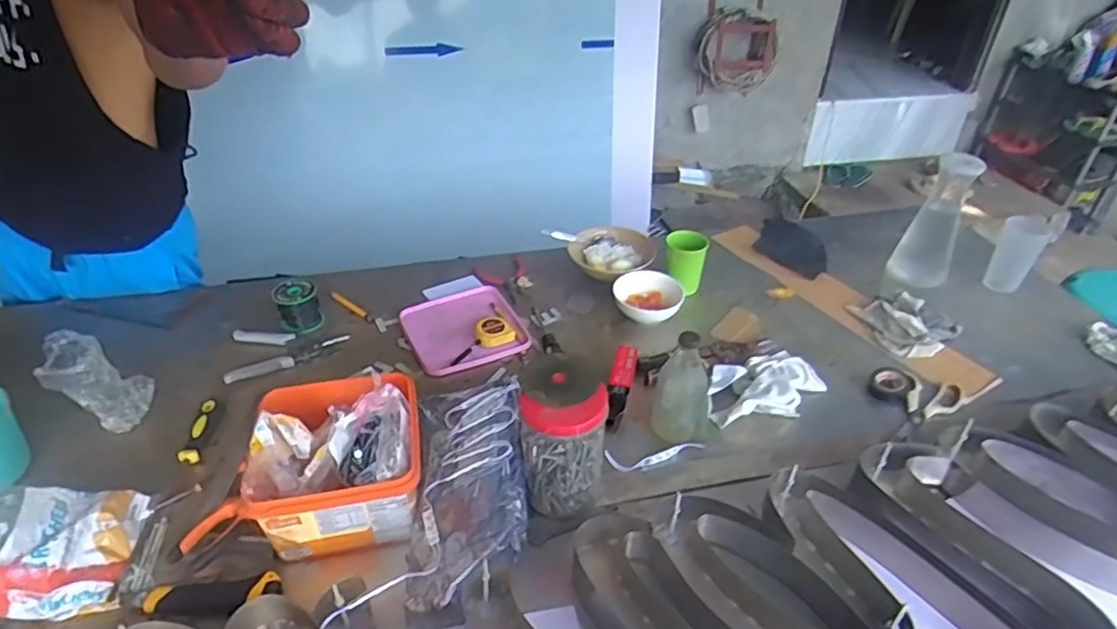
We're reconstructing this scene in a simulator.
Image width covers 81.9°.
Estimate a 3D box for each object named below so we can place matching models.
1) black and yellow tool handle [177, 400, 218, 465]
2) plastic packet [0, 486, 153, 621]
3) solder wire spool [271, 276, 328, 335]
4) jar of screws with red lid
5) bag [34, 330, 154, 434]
[{"bbox_3d":[-0.499,0.161,0.891,0.026,0.021,0.107,-4,37,-6],"label":"black and yellow tool handle"},{"bbox_3d":[-0.575,0.257,0.713,0.173,0.081,0.147,-6,36,-11],"label":"plastic packet"},{"bbox_3d":[-0.444,-0.015,1.099,0.069,0.064,0.074,-15,38,-22],"label":"solder wire spool"},{"bbox_3d":[0.006,0.152,0.801,0.099,0.174,0.116,1,35,-1],"label":"jar of screws with red lid"},{"bbox_3d":[-0.649,0.092,0.901,0.097,0.118,0.105,-8,36,-13],"label":"bag"}]

